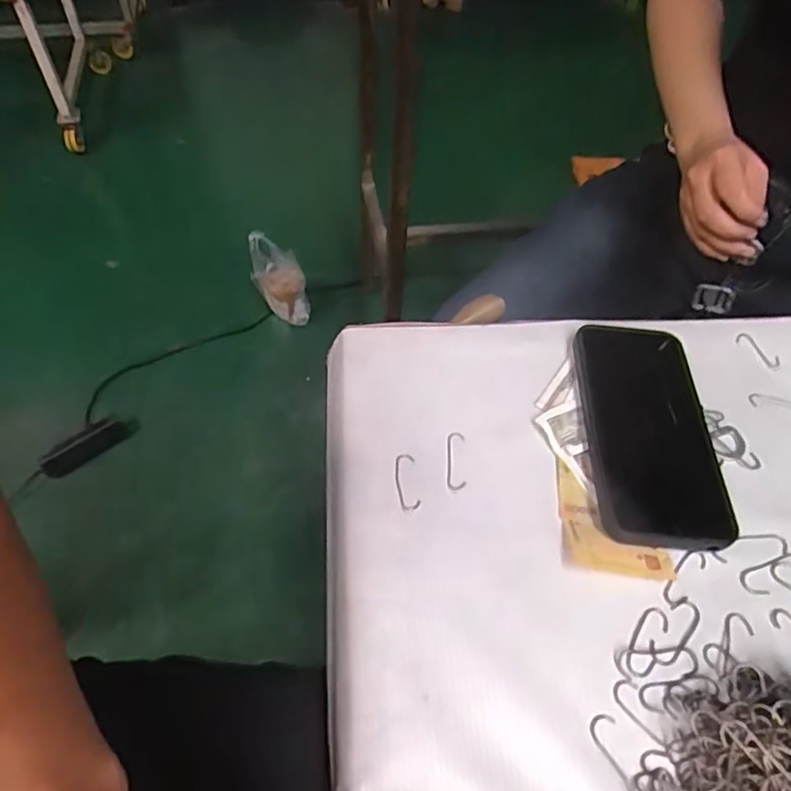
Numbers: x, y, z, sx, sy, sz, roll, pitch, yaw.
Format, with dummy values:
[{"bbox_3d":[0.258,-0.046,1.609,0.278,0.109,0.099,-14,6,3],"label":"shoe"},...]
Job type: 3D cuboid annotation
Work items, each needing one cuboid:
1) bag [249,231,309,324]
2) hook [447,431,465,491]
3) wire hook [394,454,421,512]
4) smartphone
[{"bbox_3d":[-0.278,-0.279,1.441,0.069,0.257,0.106,13,48,41],"label":"bag"},{"bbox_3d":[0.040,0.042,0.397,0.012,0.004,0.043,4,54,0],"label":"hook"},{"bbox_3d":[0.007,0.055,0.389,0.014,0.004,0.040,-3,54,-6],"label":"wire hook"},{"bbox_3d":[0.170,0.020,0.411,0.078,0.019,0.172,4,54,0],"label":"smartphone"}]

